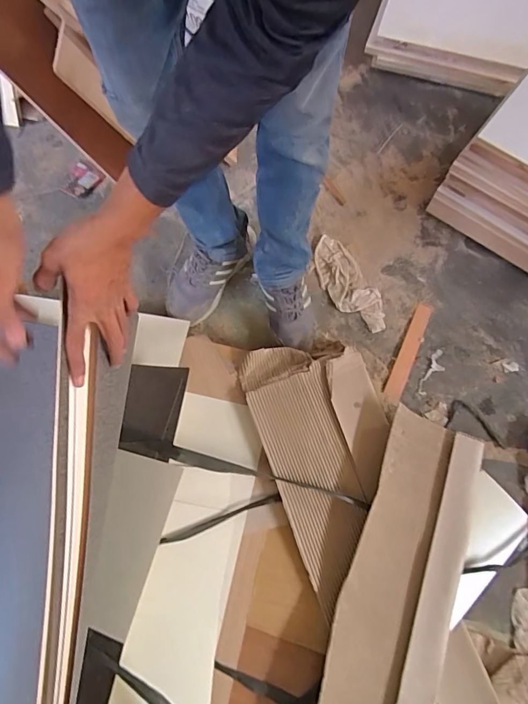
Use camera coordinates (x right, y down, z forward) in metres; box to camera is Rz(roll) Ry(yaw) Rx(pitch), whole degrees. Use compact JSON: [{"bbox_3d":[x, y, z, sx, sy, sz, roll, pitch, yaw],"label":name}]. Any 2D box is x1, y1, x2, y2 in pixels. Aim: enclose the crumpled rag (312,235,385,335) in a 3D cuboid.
[{"bbox_3d":[0.195,-0.159,1.003,0.100,0.016,0.259,-29,72,-9],"label":"crumpled rag"}]

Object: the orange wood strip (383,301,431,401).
[{"bbox_3d":[0.323,-0.001,0.946,0.039,0.013,0.243,24,72,10],"label":"orange wood strip"}]

